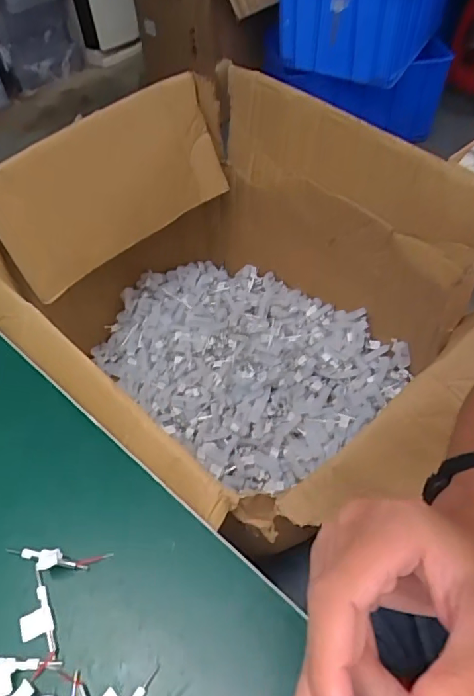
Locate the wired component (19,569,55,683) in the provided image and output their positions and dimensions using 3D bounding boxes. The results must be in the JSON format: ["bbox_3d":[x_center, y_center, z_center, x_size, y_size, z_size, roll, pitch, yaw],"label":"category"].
[{"bbox_3d":[-0.126,0.171,0.313,0.019,0.007,0.055,-20,54,-12],"label":"wired component"}]

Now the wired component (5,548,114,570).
[{"bbox_3d":[-0.122,0.141,0.334,0.070,0.014,0.015,0,53,3],"label":"wired component"}]

